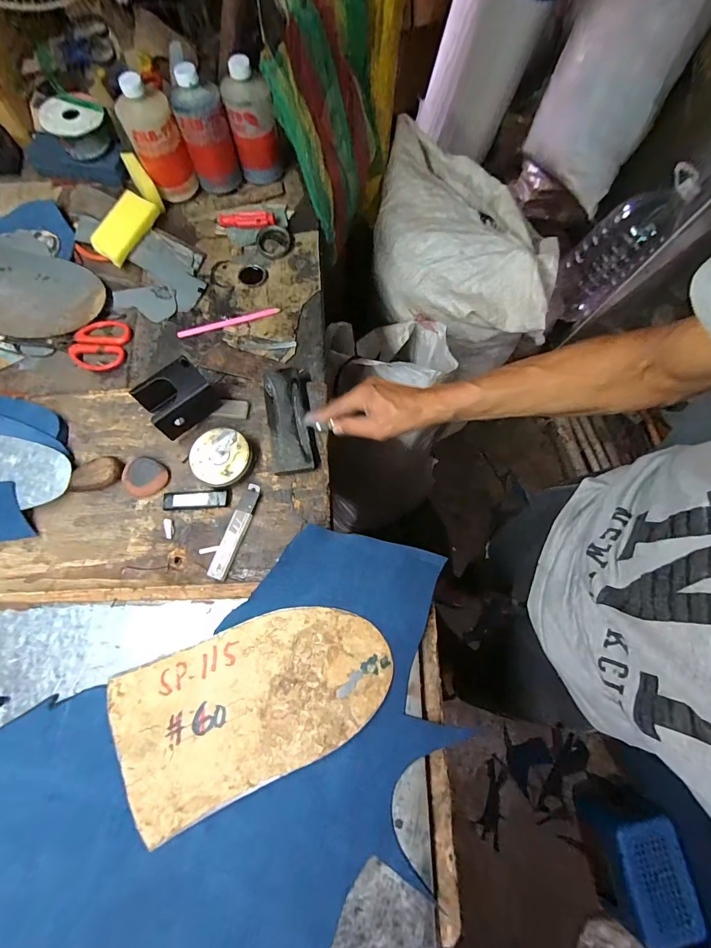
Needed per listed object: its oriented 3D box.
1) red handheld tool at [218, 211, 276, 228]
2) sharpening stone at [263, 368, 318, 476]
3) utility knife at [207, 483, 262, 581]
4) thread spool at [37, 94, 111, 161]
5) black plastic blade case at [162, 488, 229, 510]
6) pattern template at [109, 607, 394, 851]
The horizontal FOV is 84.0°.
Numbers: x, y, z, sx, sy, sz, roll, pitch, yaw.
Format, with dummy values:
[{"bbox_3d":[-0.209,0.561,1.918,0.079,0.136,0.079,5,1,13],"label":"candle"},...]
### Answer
[{"bbox_3d":[-0.177,-0.415,0.643,0.091,0.017,0.018,4,72,-1],"label":"red handheld tool"},{"bbox_3d":[-0.086,-0.073,0.520,0.057,0.021,0.151,-11,73,-6],"label":"sharpening stone"},{"bbox_3d":[-0.146,0.069,0.482,0.024,0.009,0.118,19,73,4],"label":"utility knife"},{"bbox_3d":[-0.442,-0.553,0.628,0.087,0.044,0.084,-35,77,-12],"label":"thread spool"},{"bbox_3d":[-0.199,0.032,0.491,0.078,0.009,0.023,-2,73,-3],"label":"black plastic blade case"},{"bbox_3d":[-0.104,0.224,0.398,0.275,0.006,0.144,-27,73,-4],"label":"pattern template"}]

